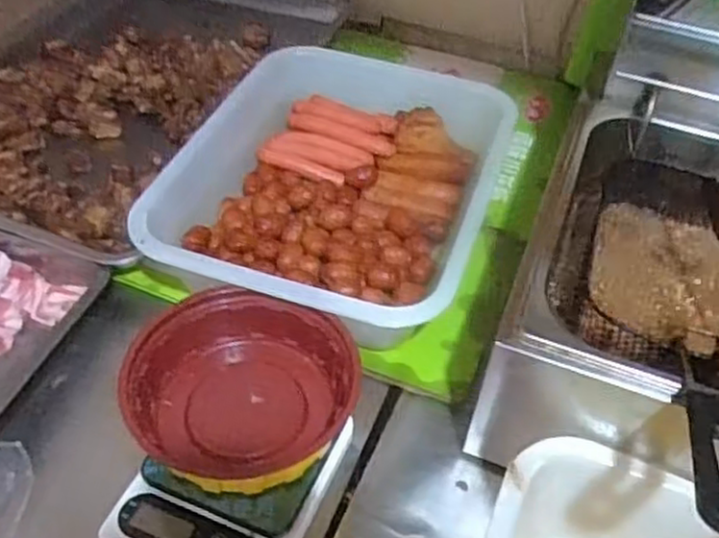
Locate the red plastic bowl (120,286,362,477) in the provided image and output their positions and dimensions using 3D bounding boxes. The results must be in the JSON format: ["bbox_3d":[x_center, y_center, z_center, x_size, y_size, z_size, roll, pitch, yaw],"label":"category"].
[{"bbox_3d":[-0.089,0.096,0.587,0.173,0.067,0.164,21,51,13],"label":"red plastic bowl"}]

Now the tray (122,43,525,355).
[{"bbox_3d":[-0.019,-0.077,0.747,0.293,0.091,0.365,18,48,13],"label":"tray"}]

